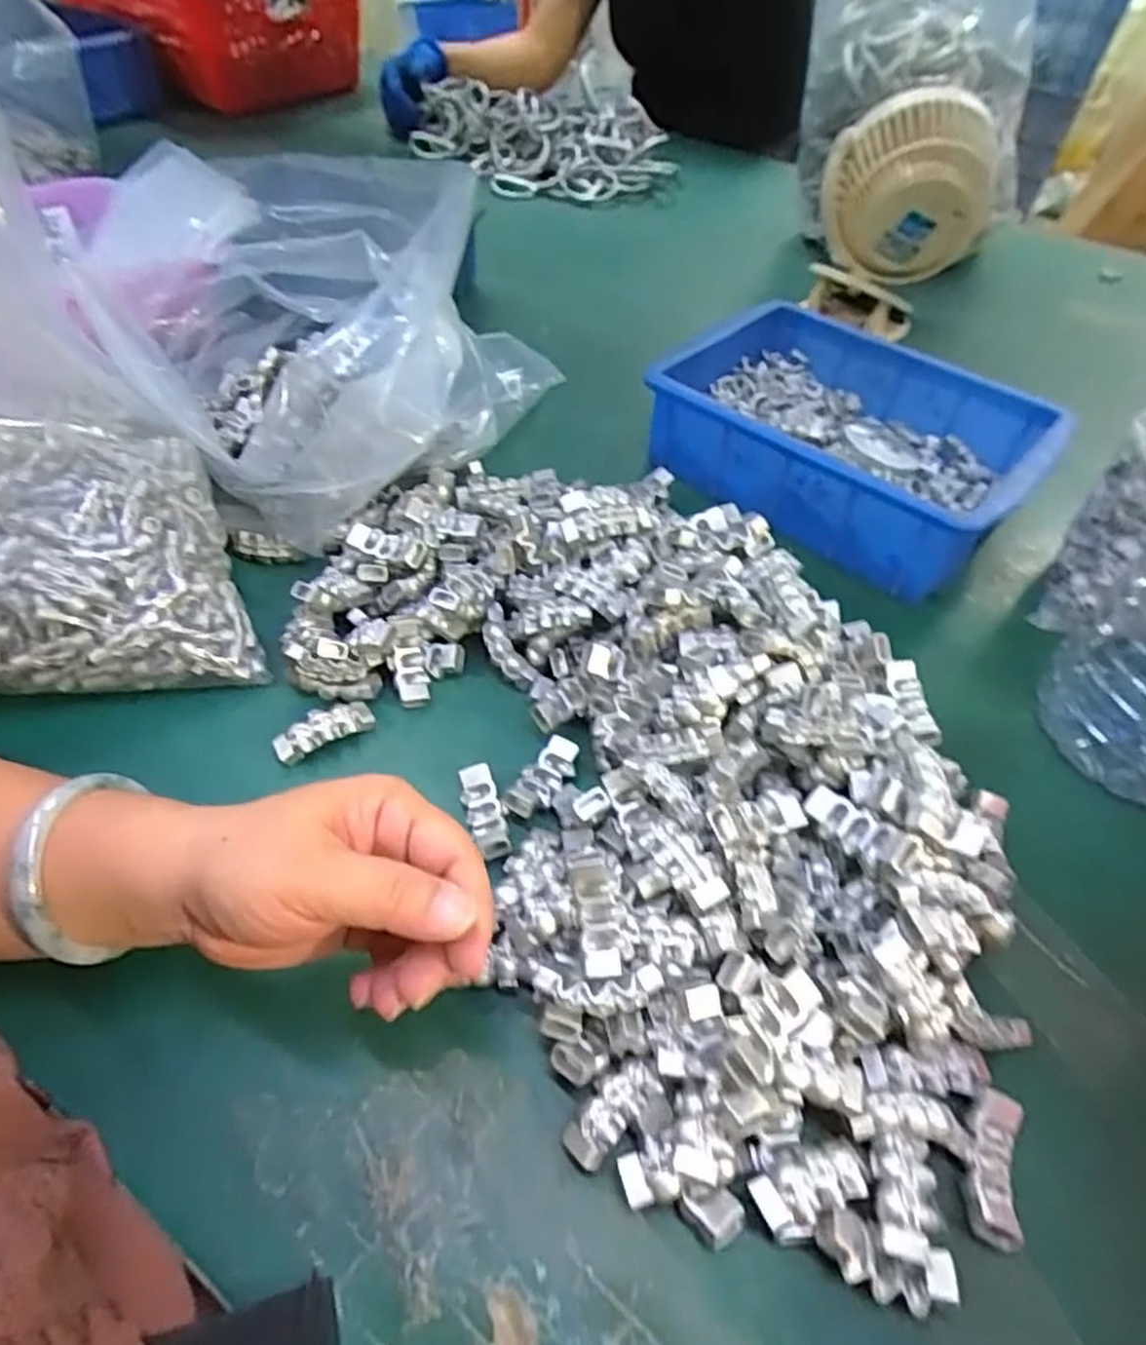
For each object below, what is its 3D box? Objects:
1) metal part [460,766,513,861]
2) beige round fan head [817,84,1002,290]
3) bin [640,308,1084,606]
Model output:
[{"bbox_3d":[-0.041,0.065,0.351,0.016,0.007,0.047,-14,52,-16],"label":"metal part"},{"bbox_3d":[0.290,-0.421,0.651,0.136,0.124,0.092,18,50,11],"label":"beige round fan head"},{"bbox_3d":[0.190,-0.166,0.528,0.237,0.065,0.176,35,55,23],"label":"bin"}]

